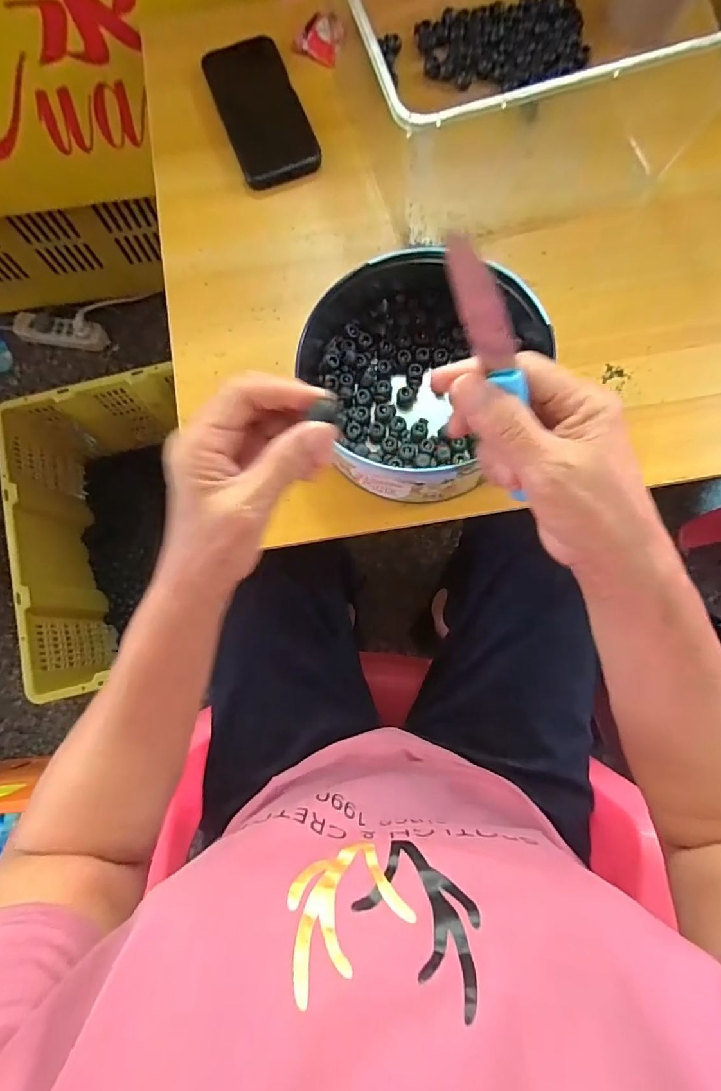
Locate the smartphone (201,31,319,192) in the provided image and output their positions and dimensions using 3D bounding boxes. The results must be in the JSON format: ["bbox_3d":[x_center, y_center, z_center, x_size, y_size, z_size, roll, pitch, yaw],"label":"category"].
[{"bbox_3d":[-0.103,-0.445,0.487,0.078,0.009,0.174,-20,80,-2],"label":"smartphone"}]

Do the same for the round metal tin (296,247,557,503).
[{"bbox_3d":[0.036,-0.149,0.403,0.193,0.072,0.195,0,80,1],"label":"round metal tin"}]

